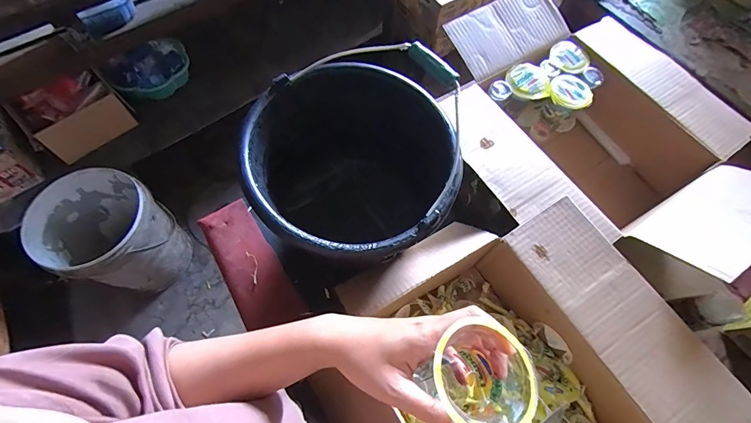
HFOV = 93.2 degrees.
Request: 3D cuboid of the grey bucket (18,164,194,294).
[{"bbox_3d":[-0.790,0.080,1.111,0.300,0.358,0.290,1,66,-1],"label":"grey bucket"}]

